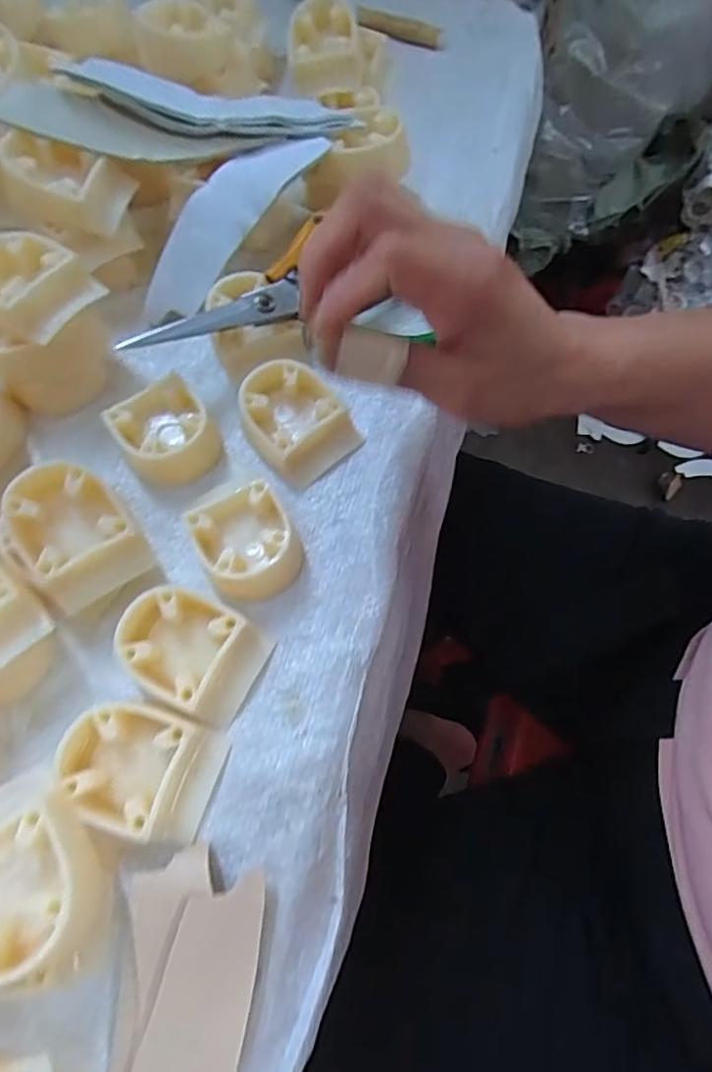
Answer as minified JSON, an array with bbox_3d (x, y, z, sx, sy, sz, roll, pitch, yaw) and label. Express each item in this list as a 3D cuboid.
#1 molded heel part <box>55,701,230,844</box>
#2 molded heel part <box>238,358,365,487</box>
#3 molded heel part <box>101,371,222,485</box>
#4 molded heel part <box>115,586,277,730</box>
[{"bbox_3d":[-0.088,0.094,0.235,0.060,0.019,0.045,18,69,5],"label":"molded heel part"},{"bbox_3d":[-0.030,-0.061,0.296,0.047,0.024,0.056,-37,74,-15],"label":"molded heel part"},{"bbox_3d":[-0.097,-0.053,0.295,0.044,0.022,0.045,-33,73,-14],"label":"molded heel part"},{"bbox_3d":[-0.071,0.050,0.253,0.059,0.020,0.044,28,70,9],"label":"molded heel part"}]

